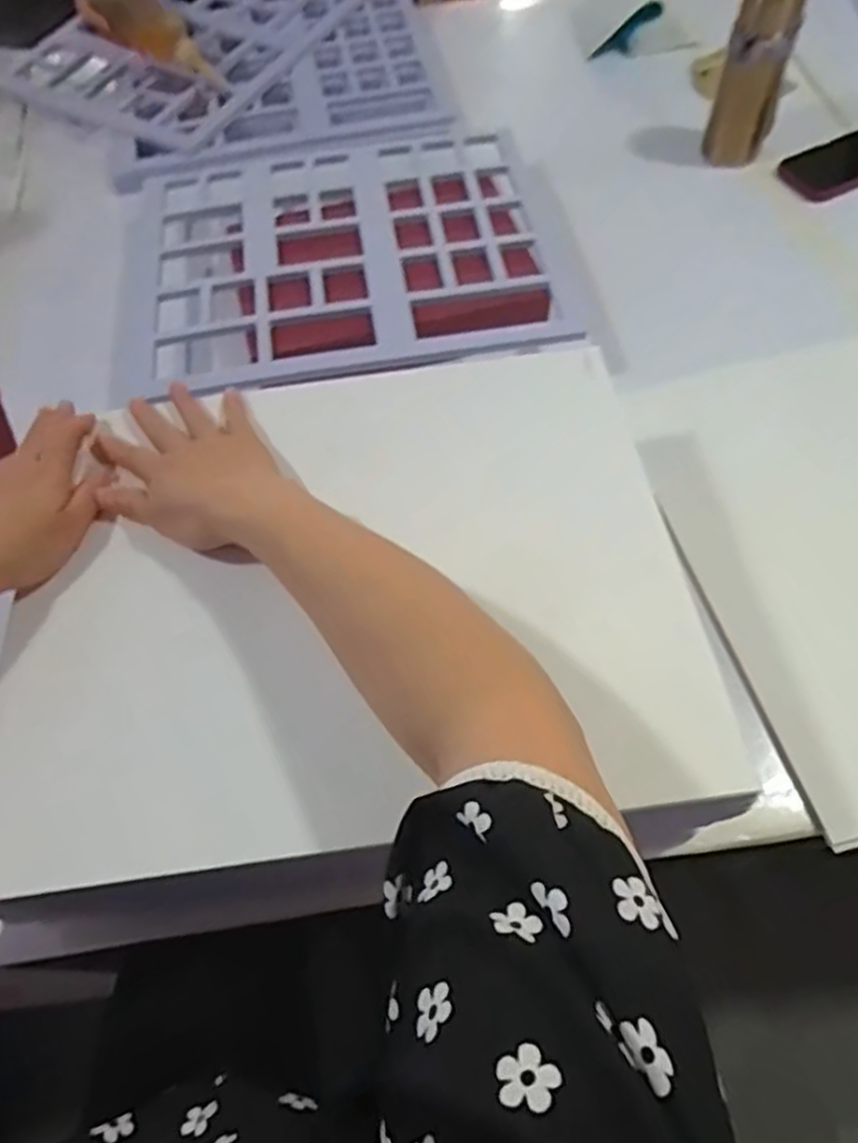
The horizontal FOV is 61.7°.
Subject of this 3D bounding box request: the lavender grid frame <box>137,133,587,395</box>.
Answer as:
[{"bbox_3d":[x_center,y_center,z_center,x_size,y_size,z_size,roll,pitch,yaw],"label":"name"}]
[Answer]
[{"bbox_3d":[-0.113,-0.338,0.774,0.455,0.059,0.407,-11,60,-2],"label":"lavender grid frame"}]

